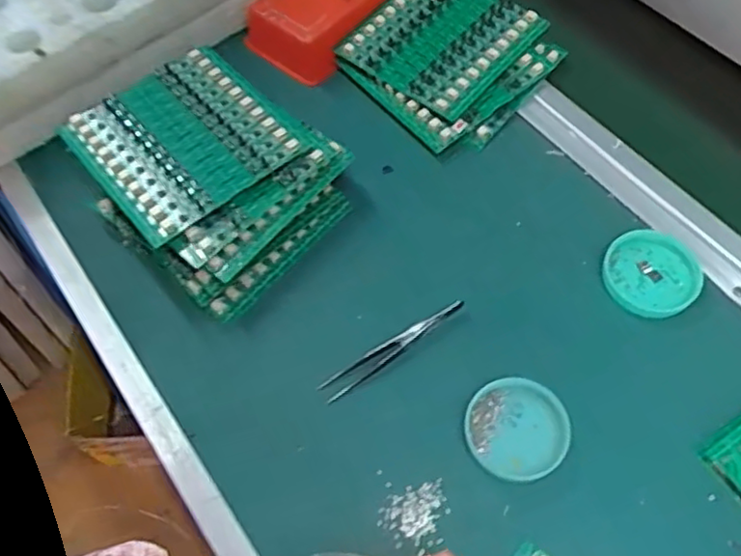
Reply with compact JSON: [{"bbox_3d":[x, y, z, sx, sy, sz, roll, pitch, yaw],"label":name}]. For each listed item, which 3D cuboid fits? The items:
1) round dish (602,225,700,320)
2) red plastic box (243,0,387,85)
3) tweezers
[{"bbox_3d":[0.207,-0.004,0.480,0.063,0.014,0.065,-1,60,2],"label":"round dish"},{"bbox_3d":[-0.051,-0.246,0.612,0.098,0.043,0.128,33,67,19],"label":"red plastic box"},{"bbox_3d":[0.016,0.048,0.458,0.117,0.012,0.016,-32,64,-15],"label":"tweezers"}]

